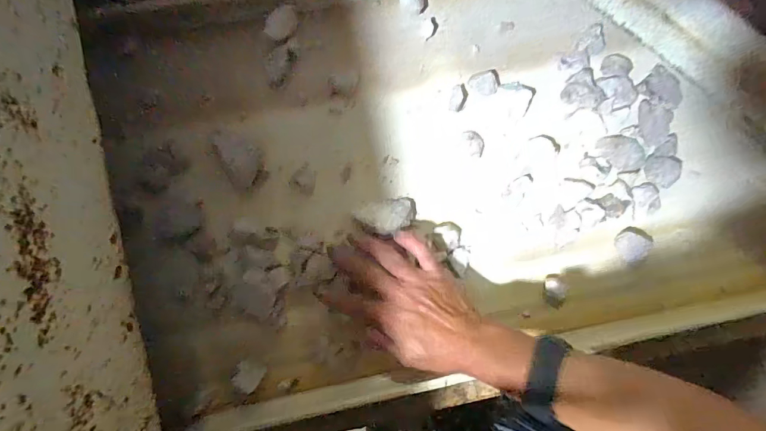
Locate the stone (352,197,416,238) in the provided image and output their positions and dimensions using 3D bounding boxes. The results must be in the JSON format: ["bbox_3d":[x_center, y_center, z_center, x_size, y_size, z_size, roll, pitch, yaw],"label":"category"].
[{"bbox_3d":[0.004,0.000,0.416,0.062,0.023,0.030,-14,92,-4],"label":"stone"}]

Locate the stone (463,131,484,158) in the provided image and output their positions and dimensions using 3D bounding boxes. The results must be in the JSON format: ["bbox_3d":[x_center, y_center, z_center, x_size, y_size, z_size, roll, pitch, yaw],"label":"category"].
[{"bbox_3d":[0.096,-0.075,0.430,0.019,0.007,0.028,-20,93,-4],"label":"stone"}]

